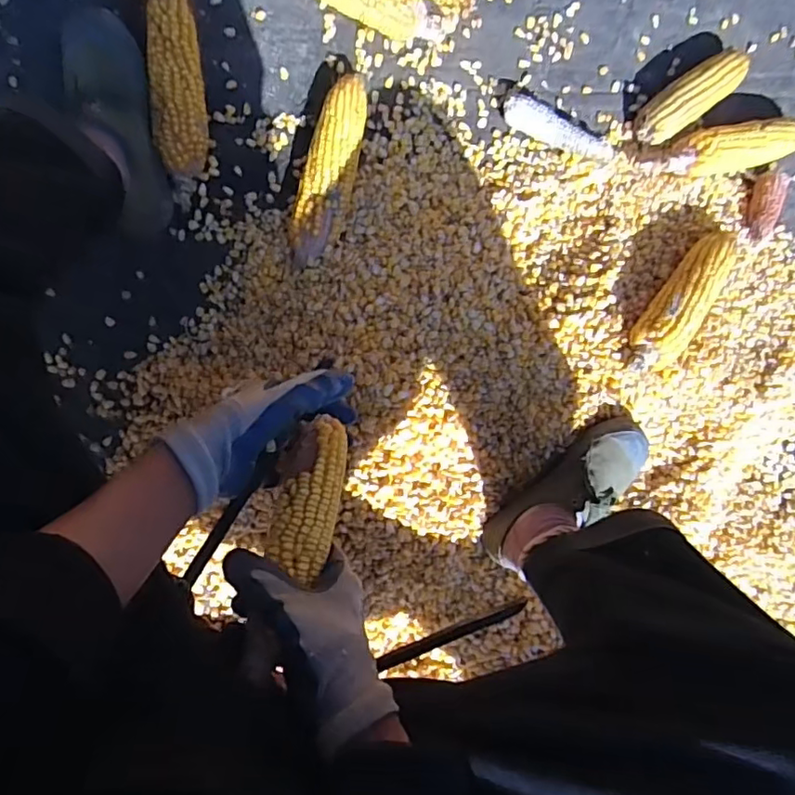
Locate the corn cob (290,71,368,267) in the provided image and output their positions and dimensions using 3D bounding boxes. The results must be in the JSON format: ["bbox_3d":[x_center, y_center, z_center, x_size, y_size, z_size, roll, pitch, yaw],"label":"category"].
[{"bbox_3d":[-0.078,-0.255,0.652,0.061,0.057,0.221,12,93,-9],"label":"corn cob"}]

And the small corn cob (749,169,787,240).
[{"bbox_3d":[0.480,-0.252,0.745,0.037,0.035,0.085,5,94,-9],"label":"small corn cob"}]

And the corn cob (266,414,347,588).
[{"bbox_3d":[-0.067,0.074,0.423,0.048,0.036,0.114,10,58,-7],"label":"corn cob"}]

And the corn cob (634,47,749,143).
[{"bbox_3d":[0.365,-0.375,0.712,0.158,0.049,0.054,-38,97,-5],"label":"corn cob"}]

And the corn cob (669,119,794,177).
[{"bbox_3d":[0.430,-0.316,0.720,0.191,0.061,0.053,-12,94,-7],"label":"corn cob"}]

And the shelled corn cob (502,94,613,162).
[{"bbox_3d":[0.198,-0.324,0.700,0.145,0.035,0.038,24,91,-10],"label":"shelled corn cob"}]

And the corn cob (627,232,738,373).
[{"bbox_3d":[0.348,-0.120,0.681,0.058,0.042,0.221,41,73,-6],"label":"corn cob"}]

